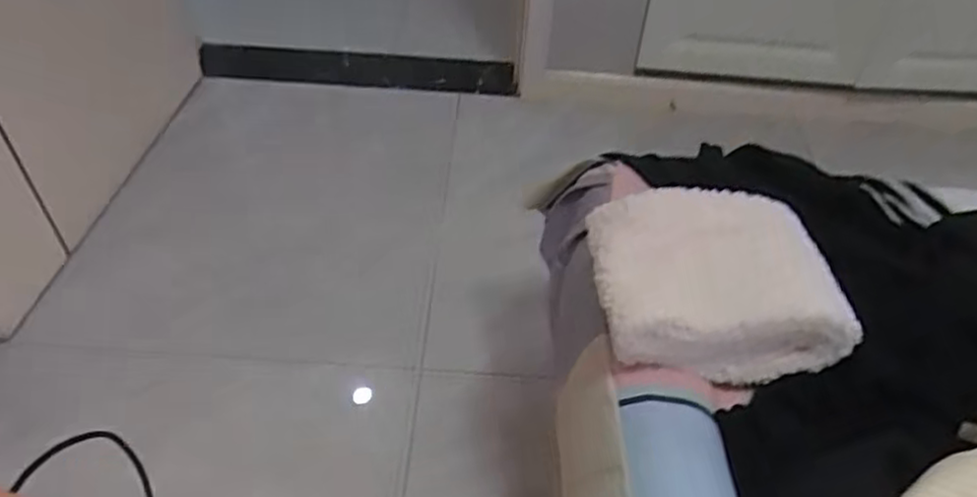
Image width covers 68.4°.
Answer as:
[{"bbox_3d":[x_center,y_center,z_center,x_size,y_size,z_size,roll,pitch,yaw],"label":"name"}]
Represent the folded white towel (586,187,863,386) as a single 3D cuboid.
[{"bbox_3d":[0.211,0.033,0.690,0.221,0.104,0.148,1,46,-3],"label":"folded white towel"}]

